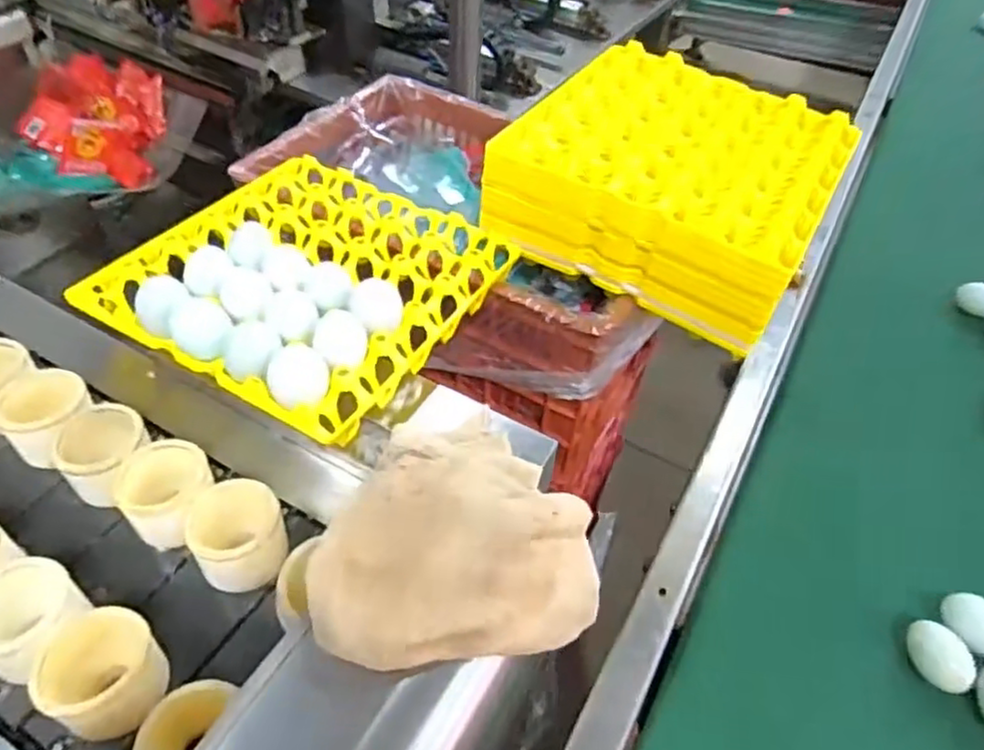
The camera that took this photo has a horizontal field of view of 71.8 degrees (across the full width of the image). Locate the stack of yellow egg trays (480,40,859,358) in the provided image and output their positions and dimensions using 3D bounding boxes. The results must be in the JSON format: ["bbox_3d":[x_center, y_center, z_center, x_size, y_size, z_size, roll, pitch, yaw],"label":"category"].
[{"bbox_3d":[0.189,-0.201,0.685,0.278,0.097,0.298,27,52,21],"label":"stack of yellow egg trays"}]

